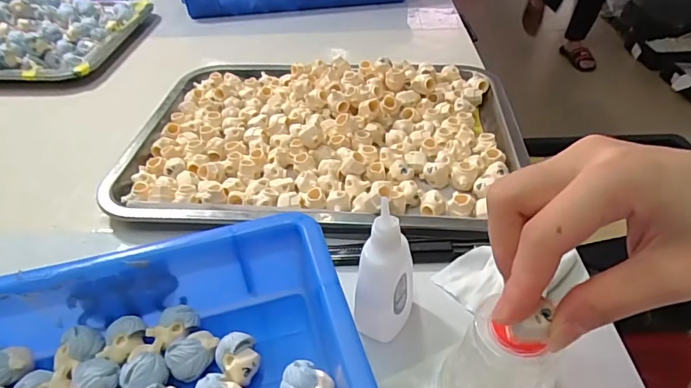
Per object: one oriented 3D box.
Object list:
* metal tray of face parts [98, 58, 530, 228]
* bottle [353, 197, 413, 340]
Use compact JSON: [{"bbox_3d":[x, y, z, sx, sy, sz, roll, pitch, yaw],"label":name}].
[{"bbox_3d":[-0.022,-0.063,0.444,0.351,0.038,0.251,2,41,5],"label":"metal tray of face parts"},{"bbox_3d":[0.023,0.043,0.265,0.031,0.081,0.030,6,41,9],"label":"bottle"}]

